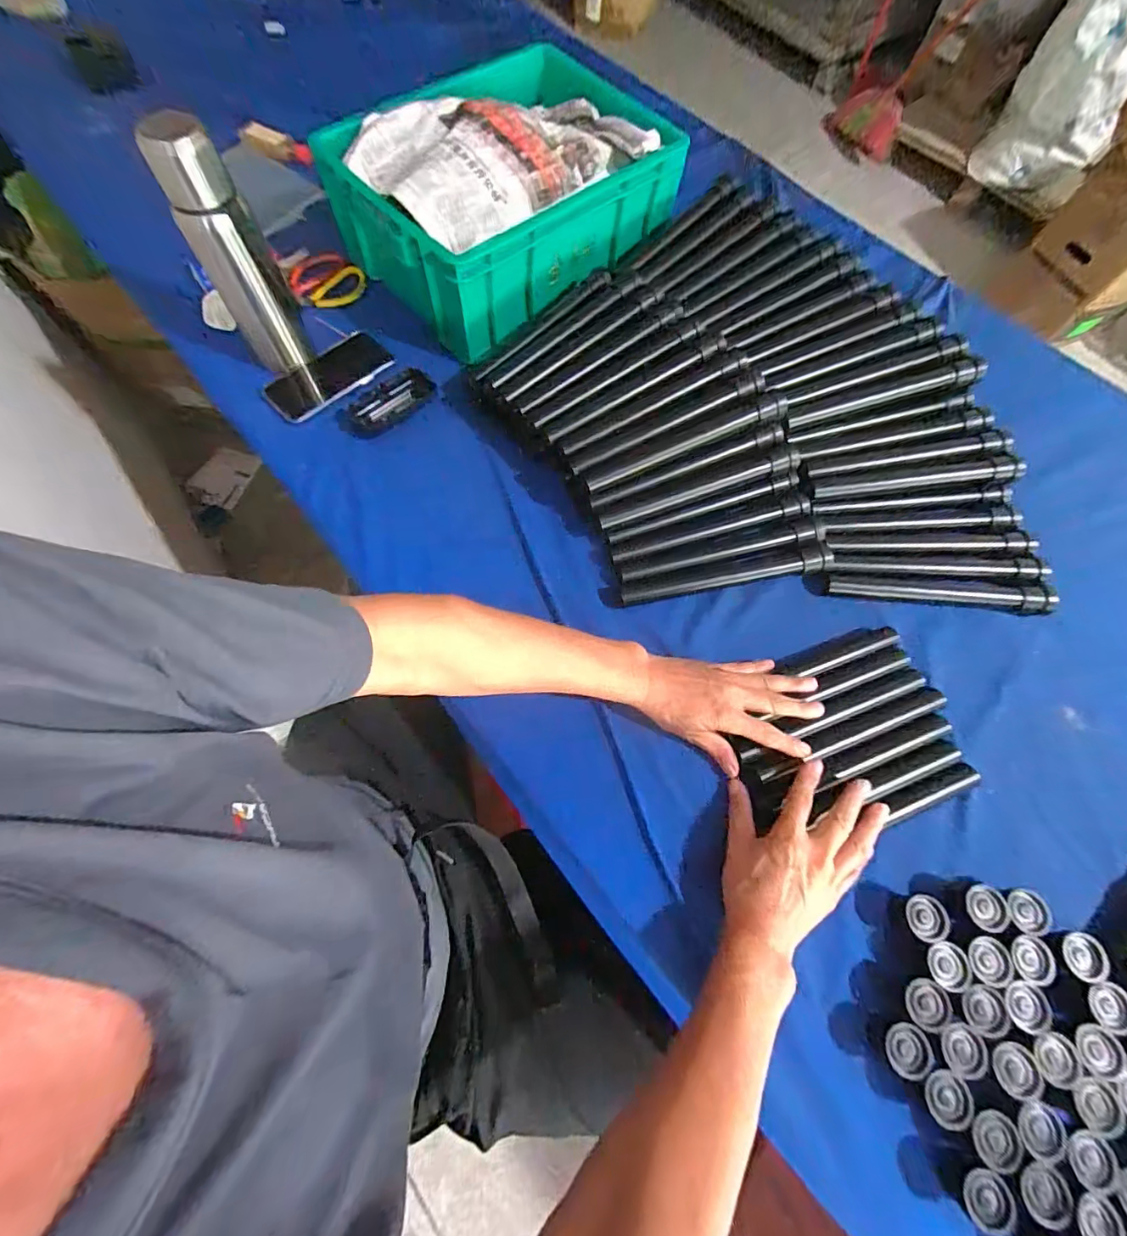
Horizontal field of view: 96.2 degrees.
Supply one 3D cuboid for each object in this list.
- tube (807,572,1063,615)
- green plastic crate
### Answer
[{"bbox_3d":[0.412,-0.033,0.571,0.267,0.023,0.032,6,68,-1],"label":"tube"},{"bbox_3d":[-0.074,-0.591,0.702,0.312,0.151,0.426,43,73,13],"label":"green plastic crate"}]

